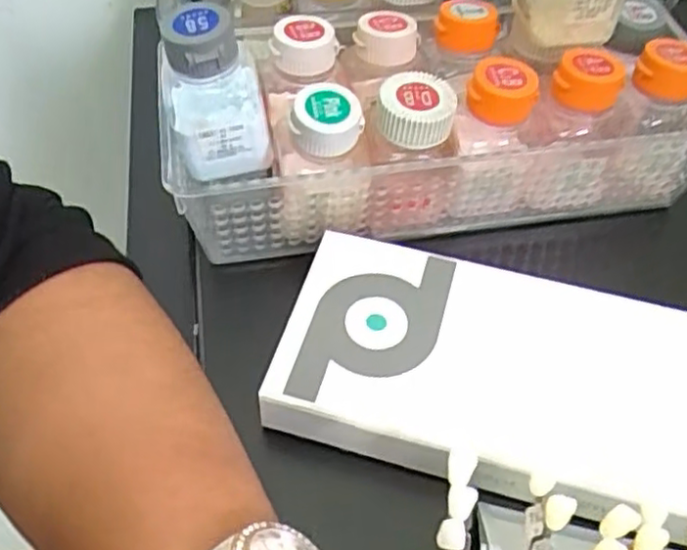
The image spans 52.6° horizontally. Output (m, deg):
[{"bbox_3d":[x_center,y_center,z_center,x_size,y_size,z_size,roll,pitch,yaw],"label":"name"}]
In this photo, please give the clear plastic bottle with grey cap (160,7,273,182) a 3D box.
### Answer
[{"bbox_3d":[-0.055,-0.077,0.299,0.038,0.073,0.031,-11,53,-11],"label":"clear plastic bottle with grey cap"}]

